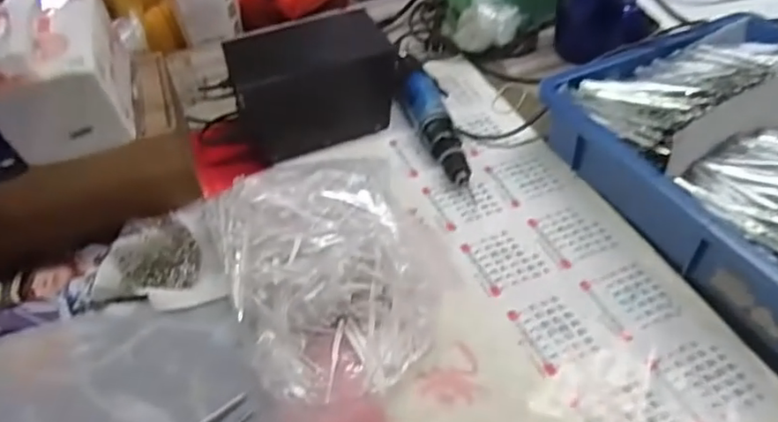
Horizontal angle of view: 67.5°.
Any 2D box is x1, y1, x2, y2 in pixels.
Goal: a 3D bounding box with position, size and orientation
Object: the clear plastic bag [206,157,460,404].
[{"bbox_3d":[-0.044,0.036,0.481,0.180,0.076,0.212,-20,47,-14],"label":"clear plastic bag"}]

